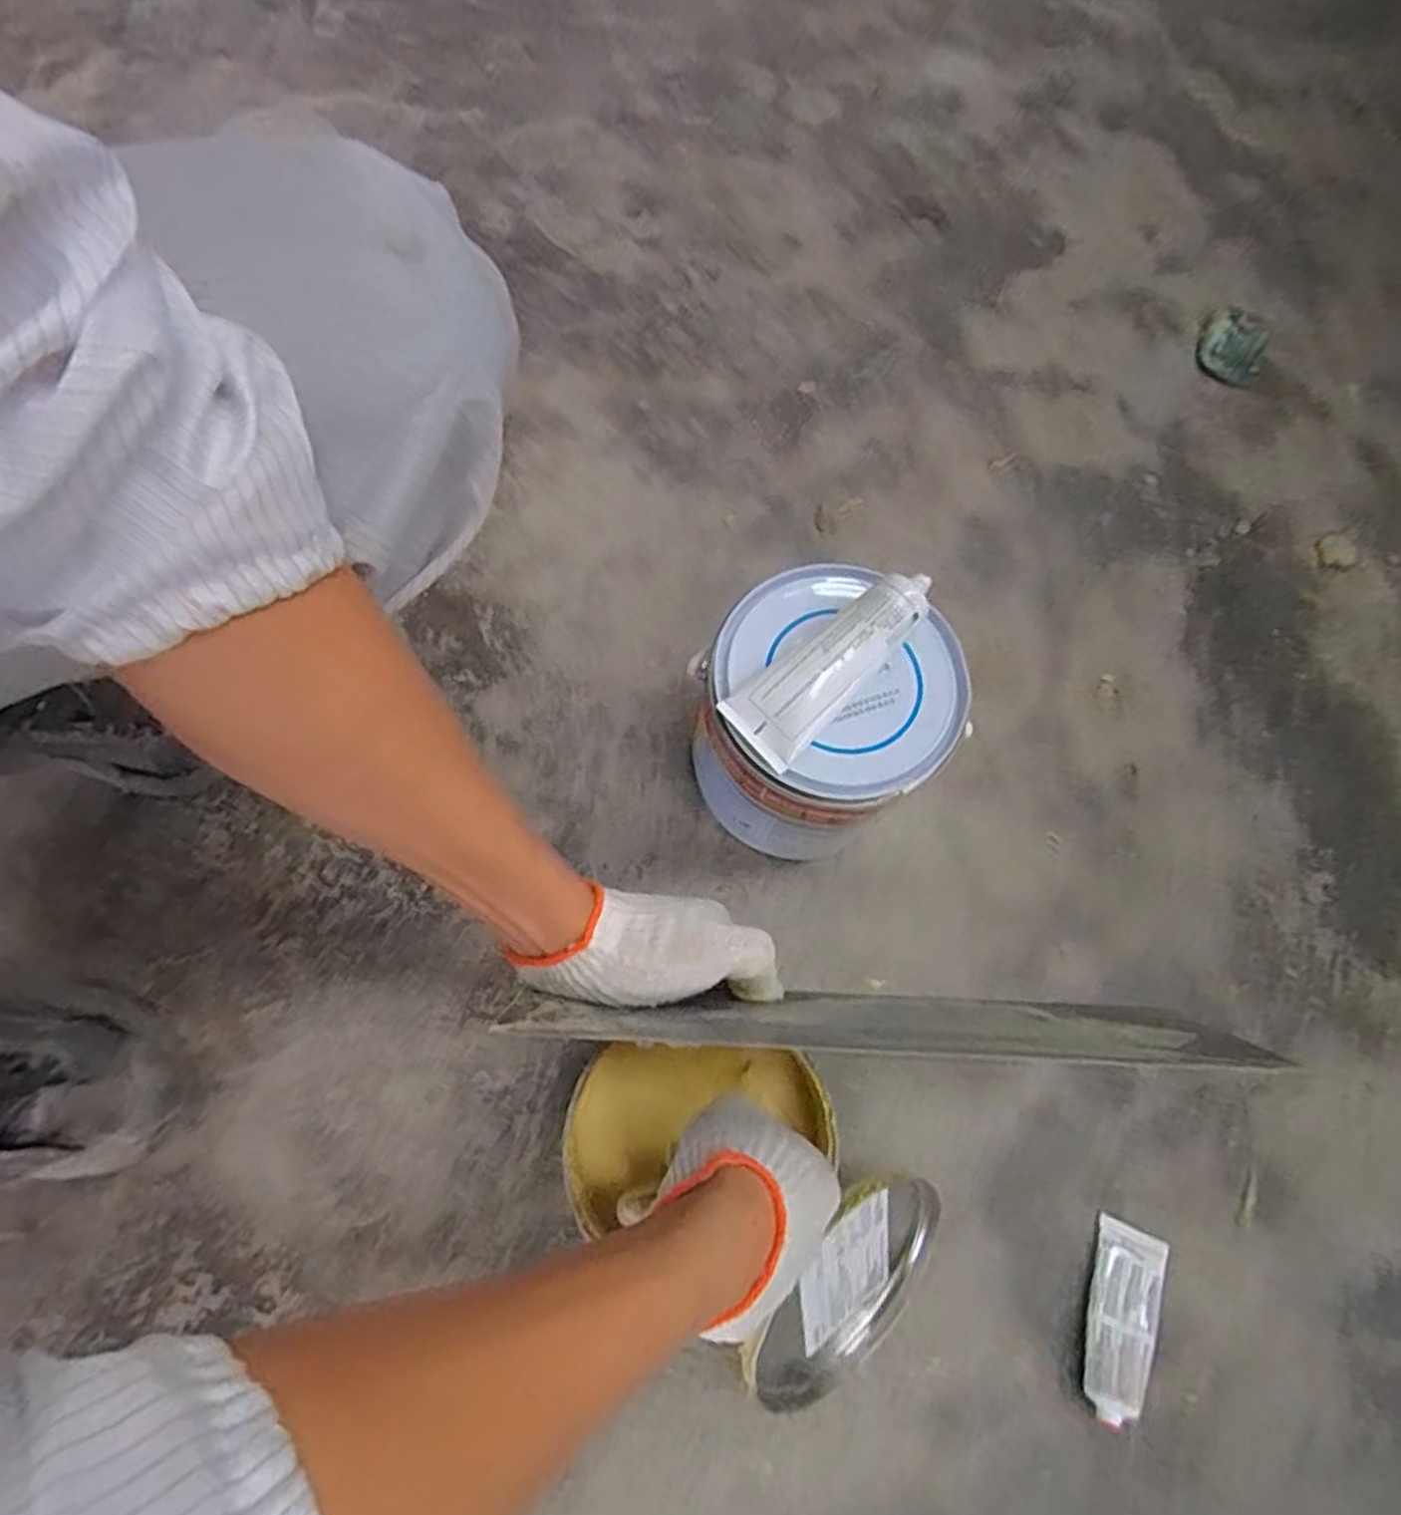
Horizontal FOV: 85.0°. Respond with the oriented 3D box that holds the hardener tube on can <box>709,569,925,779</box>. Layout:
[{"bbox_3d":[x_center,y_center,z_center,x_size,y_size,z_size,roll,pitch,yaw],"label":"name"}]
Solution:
[{"bbox_3d":[0.077,-0.056,0.443,0.135,0.029,0.048,-41,76,-15],"label":"hardener tube on can"}]

